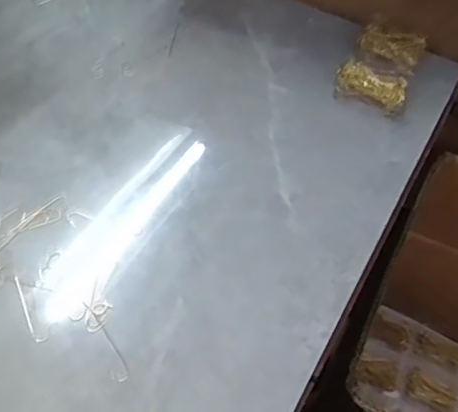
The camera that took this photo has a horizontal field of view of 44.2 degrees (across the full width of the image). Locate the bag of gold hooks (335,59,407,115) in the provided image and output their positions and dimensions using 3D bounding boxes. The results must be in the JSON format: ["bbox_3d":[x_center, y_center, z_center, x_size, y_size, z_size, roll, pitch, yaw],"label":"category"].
[{"bbox_3d":[0.145,-0.126,0.577,0.080,0.020,0.041,34,57,19],"label":"bag of gold hooks"}]

